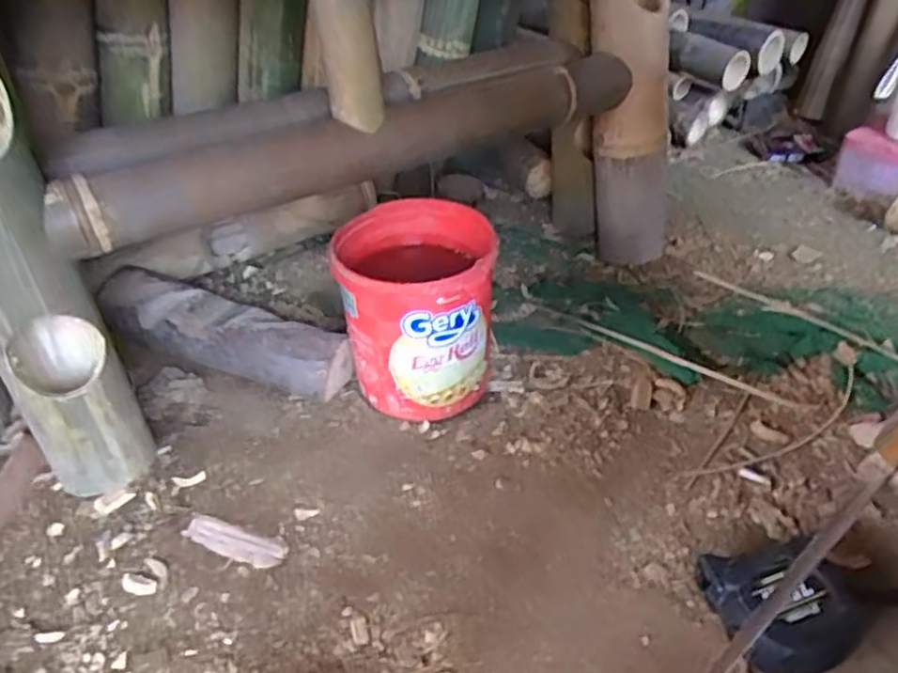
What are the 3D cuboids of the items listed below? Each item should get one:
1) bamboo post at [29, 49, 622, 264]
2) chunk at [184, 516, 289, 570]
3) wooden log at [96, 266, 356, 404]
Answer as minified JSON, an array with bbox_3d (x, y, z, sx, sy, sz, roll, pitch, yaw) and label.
[{"bbox_3d":[-0.060,-0.181,0.608,0.554,0.058,0.075,-24,44,-27],"label":"bamboo post"},{"bbox_3d":[-0.168,0.161,0.527,0.085,0.004,0.028,12,40,15],"label":"chunk"},{"bbox_3d":[-0.226,-0.003,0.672,0.265,0.064,0.071,13,40,16],"label":"wooden log"}]

